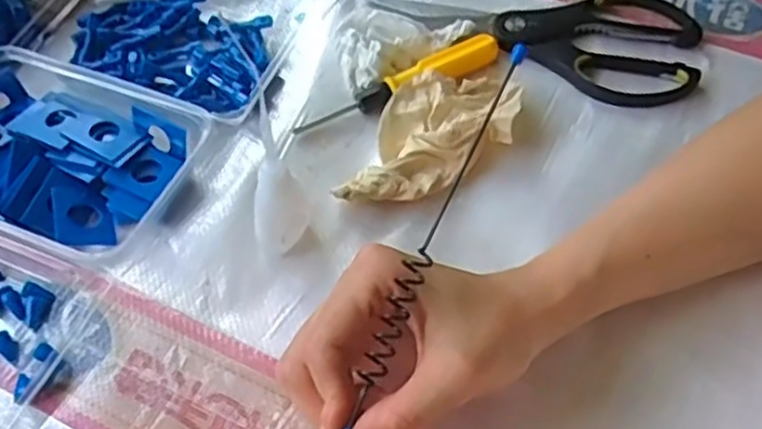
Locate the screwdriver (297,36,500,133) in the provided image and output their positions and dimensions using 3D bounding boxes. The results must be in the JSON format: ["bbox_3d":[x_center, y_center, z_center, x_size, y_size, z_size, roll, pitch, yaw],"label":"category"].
[{"bbox_3d":[0.011,-0.085,0.467,0.138,0.017,0.022,-27,58,-16],"label":"screwdriver"}]

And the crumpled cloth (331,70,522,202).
[{"bbox_3d":[0.035,-0.048,0.442,0.074,0.024,0.130,21,58,16],"label":"crumpled cloth"}]

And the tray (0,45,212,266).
[{"bbox_3d":[-0.196,-0.037,0.431,0.159,0.031,0.111,19,58,14],"label":"tray"}]

